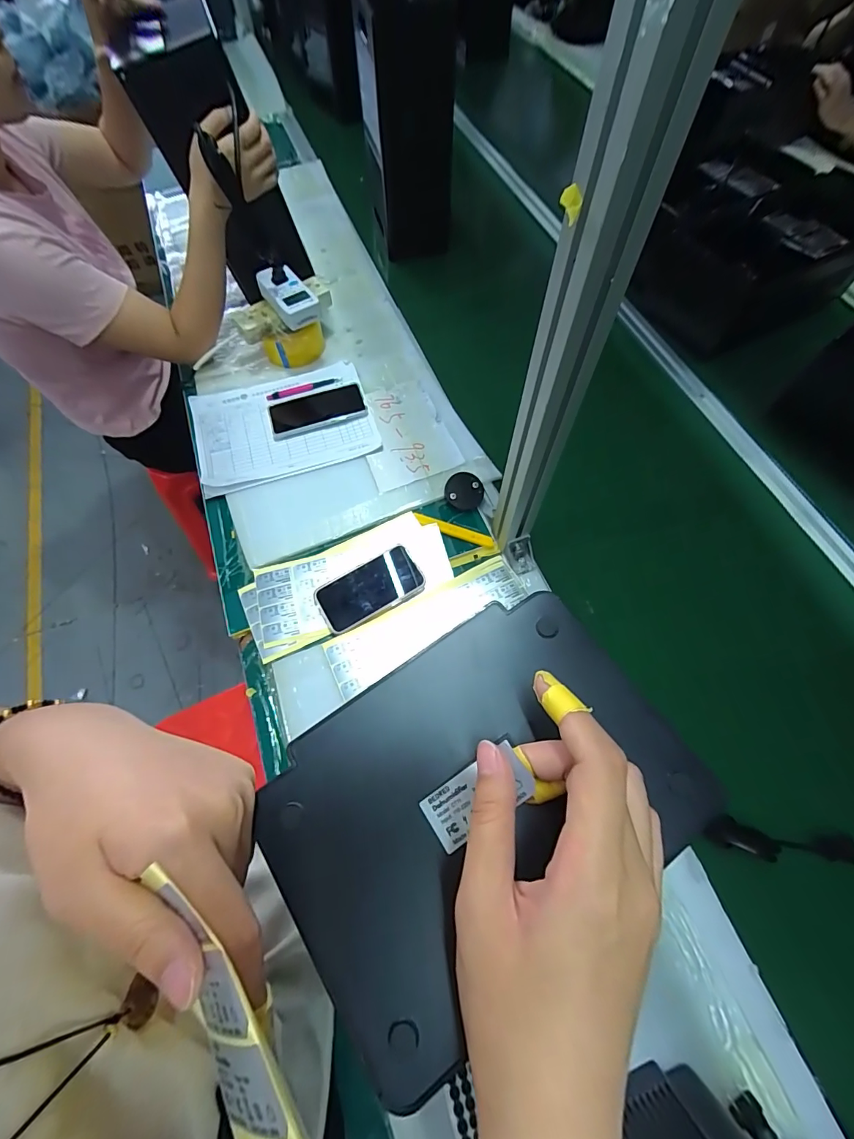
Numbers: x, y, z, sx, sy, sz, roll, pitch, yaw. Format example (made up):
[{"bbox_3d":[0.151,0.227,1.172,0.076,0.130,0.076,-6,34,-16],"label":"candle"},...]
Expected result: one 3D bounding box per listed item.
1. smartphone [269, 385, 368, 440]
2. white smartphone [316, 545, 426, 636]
[{"bbox_3d":[-0.189,-0.274,0.766,0.161,0.012,0.080,-18,66,-6],"label":"smartphone"},{"bbox_3d":[-0.081,0.026,0.627,0.147,0.012,0.077,-27,68,-10],"label":"white smartphone"}]

